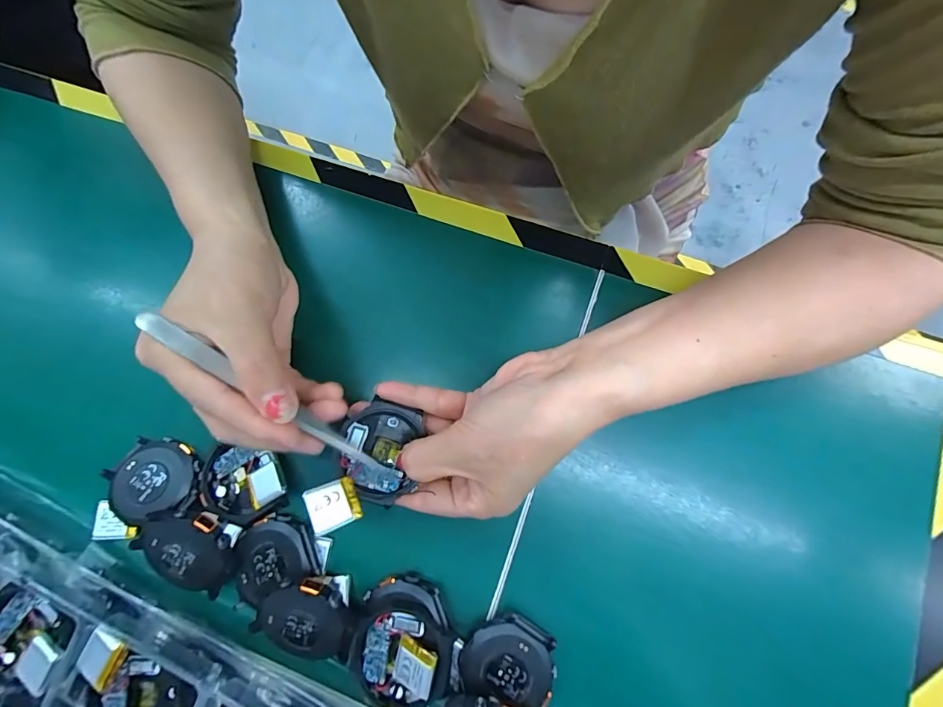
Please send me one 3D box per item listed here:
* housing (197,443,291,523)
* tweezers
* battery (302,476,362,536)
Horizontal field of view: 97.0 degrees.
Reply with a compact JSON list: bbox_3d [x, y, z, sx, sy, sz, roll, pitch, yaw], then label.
[{"bbox_3d":[-0.134,0.078,0.246,0.055,0.018,0.040,7,79,4],"label":"housing"},{"bbox_3d":[-0.096,0.022,0.201,0.129,0.012,0.008,38,81,-17],"label":"tweezers"},{"bbox_3d":[-0.067,0.074,0.203,0.023,0.004,0.022,-19,80,-23],"label":"battery"}]

